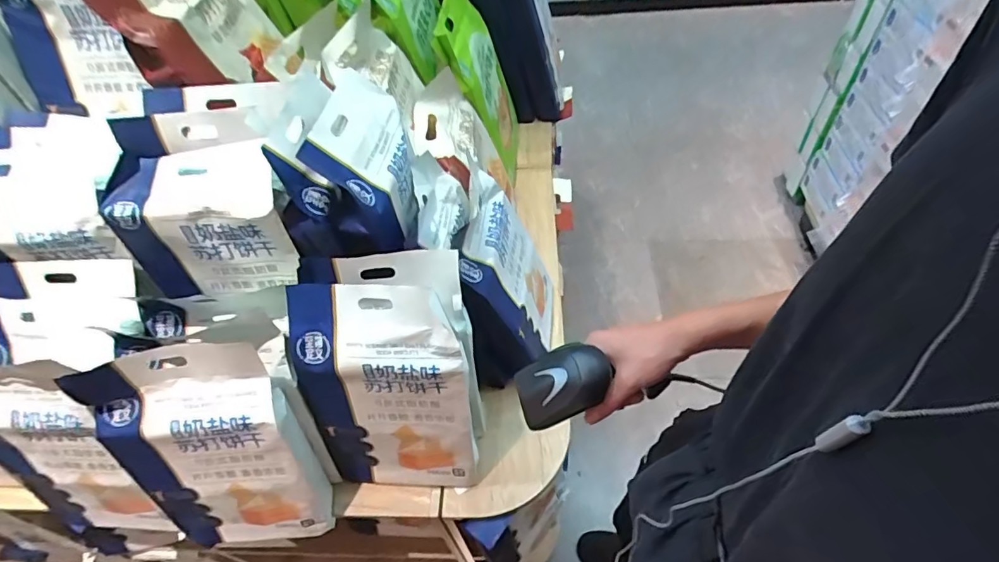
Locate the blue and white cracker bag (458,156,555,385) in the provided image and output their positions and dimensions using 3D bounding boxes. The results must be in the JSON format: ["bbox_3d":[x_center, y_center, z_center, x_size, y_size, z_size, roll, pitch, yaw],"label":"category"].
[{"bbox_3d":[0.016,0.008,0.817,0.115,0.278,0.219,1,51,5],"label":"blue and white cracker bag"}]

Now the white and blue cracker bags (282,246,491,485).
[{"bbox_3d":[-0.142,0.132,0.694,0.210,0.320,0.173,1,51,6],"label":"white and blue cracker bags"}]

